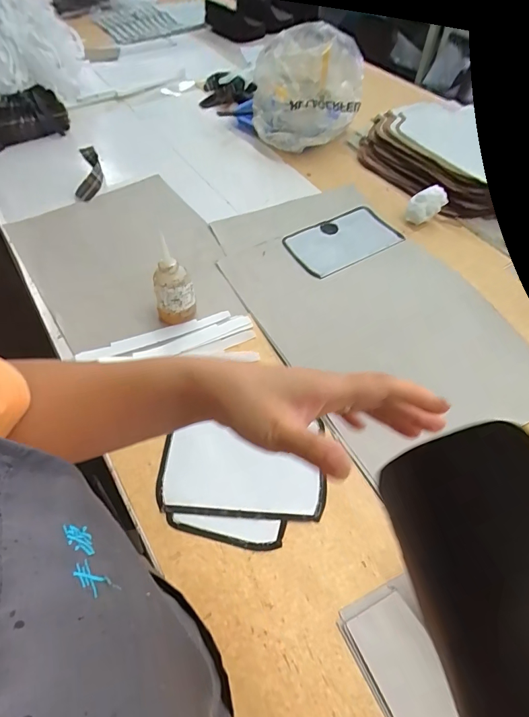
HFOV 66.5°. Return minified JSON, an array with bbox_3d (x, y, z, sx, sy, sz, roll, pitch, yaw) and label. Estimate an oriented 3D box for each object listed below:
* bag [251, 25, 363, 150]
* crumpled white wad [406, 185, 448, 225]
[{"bbox_3d":[0.097,-0.614,0.933,0.237,0.217,0.181,0,55,0],"label":"bag"},{"bbox_3d":[0.328,-0.309,0.819,0.066,0.068,0.058,21,58,14],"label":"crumpled white wad"}]

